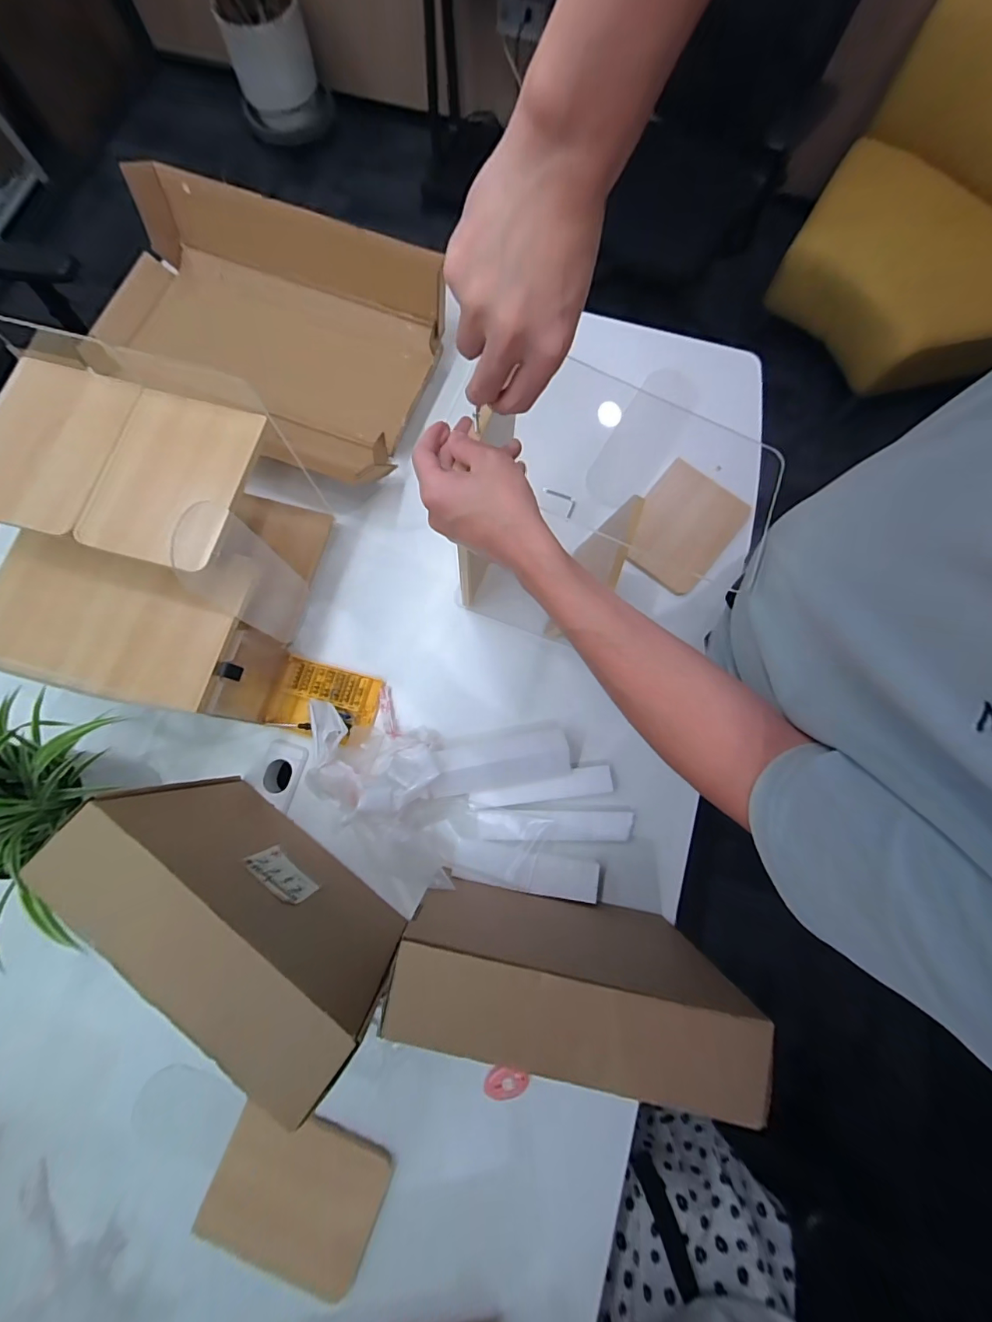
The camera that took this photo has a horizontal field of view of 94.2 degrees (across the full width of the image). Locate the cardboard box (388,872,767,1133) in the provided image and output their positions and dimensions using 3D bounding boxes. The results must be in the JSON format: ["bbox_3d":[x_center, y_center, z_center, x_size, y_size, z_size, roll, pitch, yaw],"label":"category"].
[{"bbox_3d":[0.071,0.344,0.517,0.327,0.269,0.086,11,77,2],"label":"cardboard box"}]

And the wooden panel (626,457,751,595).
[{"bbox_3d":[0.314,-0.226,0.787,0.159,0.022,0.203,38,79,8],"label":"wooden panel"}]

